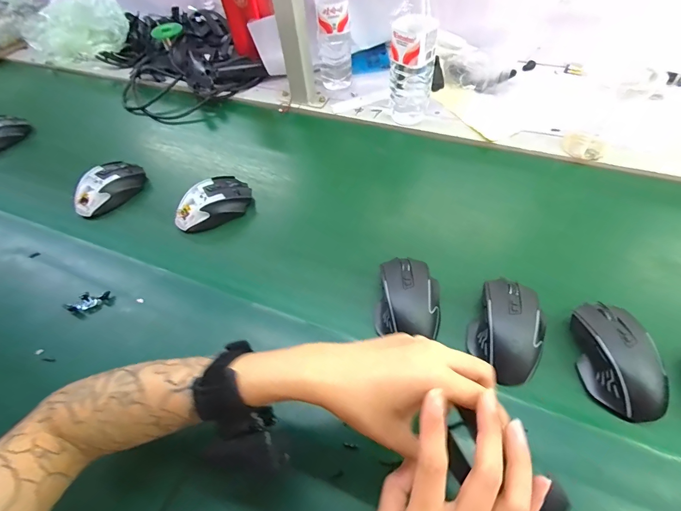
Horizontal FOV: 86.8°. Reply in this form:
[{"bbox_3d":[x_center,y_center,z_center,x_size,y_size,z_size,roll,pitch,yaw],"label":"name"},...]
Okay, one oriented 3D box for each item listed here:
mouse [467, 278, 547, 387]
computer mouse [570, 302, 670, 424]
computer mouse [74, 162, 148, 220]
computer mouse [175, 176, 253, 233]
[{"bbox_3d":[0.183,0.076,0.392,0.077,0.038,0.114,19,58,18],"label":"mouse"},{"bbox_3d":[0.283,0.104,0.363,0.074,0.036,0.114,1,54,7],"label":"computer mouse"},{"bbox_3d":[-0.379,-0.109,0.593,0.063,0.052,0.113,24,60,21],"label":"computer mouse"},{"bbox_3d":[-0.196,-0.081,0.550,0.119,0.044,0.076,-22,55,-10],"label":"computer mouse"}]

